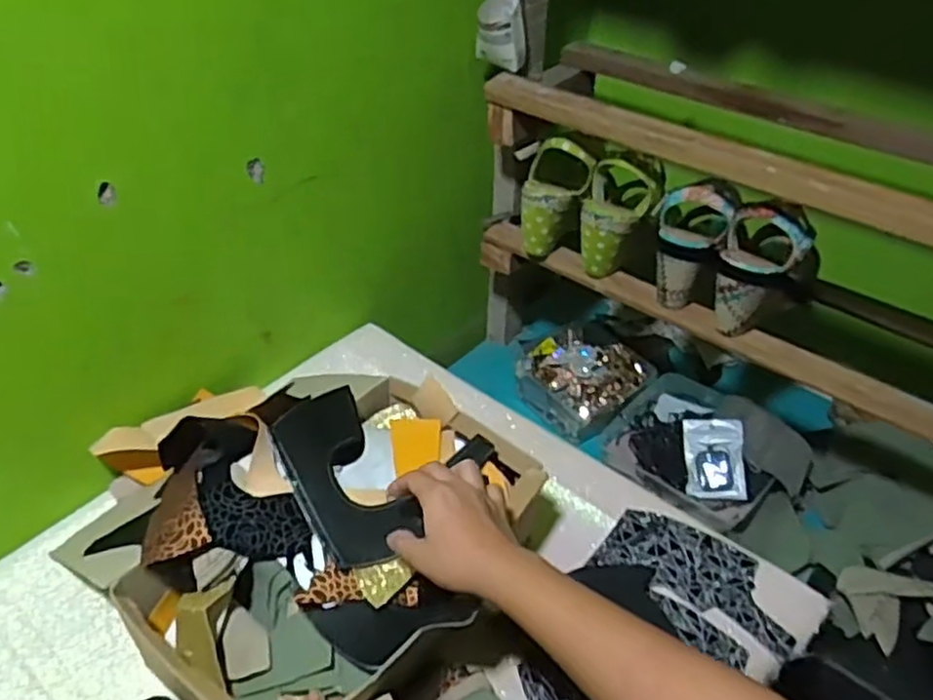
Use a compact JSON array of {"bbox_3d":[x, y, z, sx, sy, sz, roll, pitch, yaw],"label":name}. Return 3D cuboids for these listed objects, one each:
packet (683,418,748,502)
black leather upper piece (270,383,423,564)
[{"bbox_3d":[0.309,0.136,0.888,0.069,0.015,0.104,-5,67,21],"label":"packet"},{"bbox_3d":[-0.111,0.110,0.635,0.087,0.013,0.168,-13,59,-33],"label":"black leather upper piece"}]

